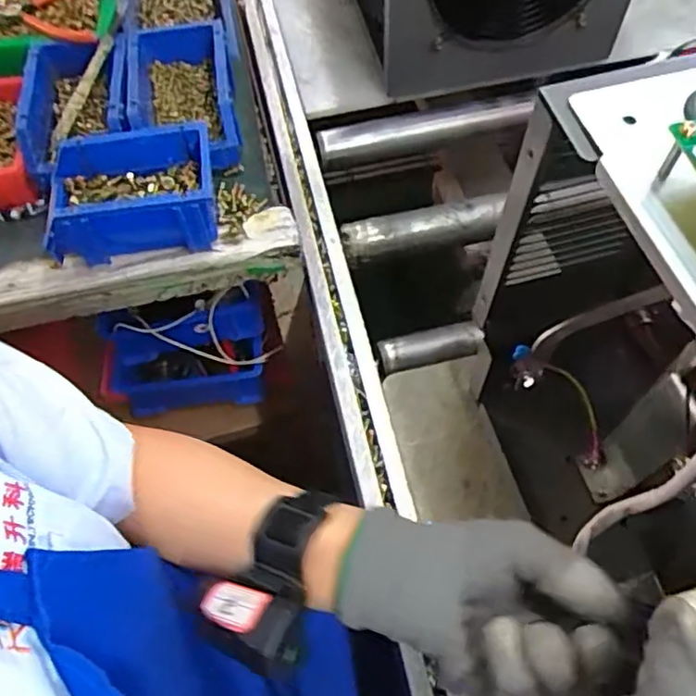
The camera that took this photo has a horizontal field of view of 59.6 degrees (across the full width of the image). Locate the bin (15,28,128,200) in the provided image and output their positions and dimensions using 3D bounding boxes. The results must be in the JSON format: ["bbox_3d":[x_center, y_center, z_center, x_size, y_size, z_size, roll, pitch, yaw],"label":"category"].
[{"bbox_3d":[-0.280,-0.257,0.647,0.101,0.059,0.167,-8,61,-2],"label":"bin"}]

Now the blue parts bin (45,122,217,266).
[{"bbox_3d":[-0.208,-0.146,0.585,0.154,0.073,0.109,-9,61,-3],"label":"blue parts bin"}]

